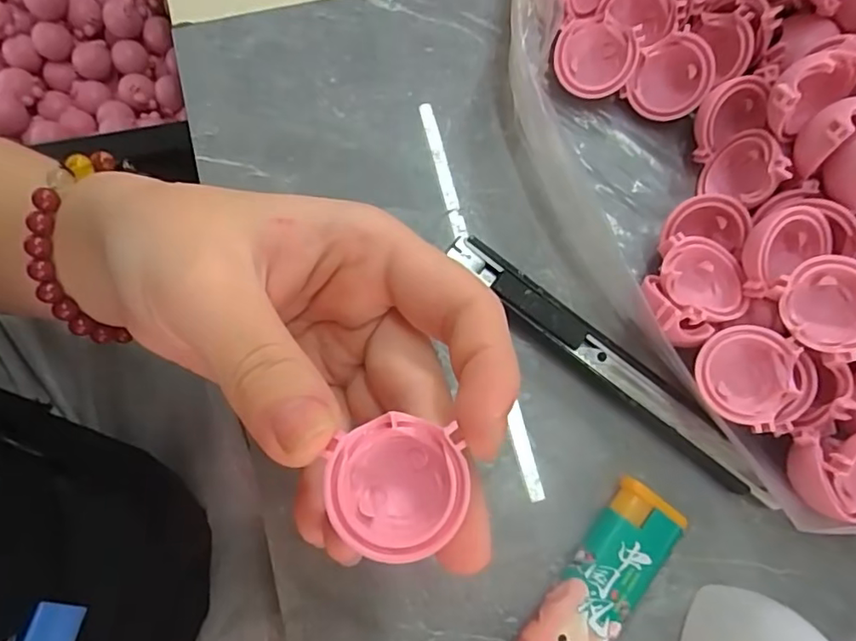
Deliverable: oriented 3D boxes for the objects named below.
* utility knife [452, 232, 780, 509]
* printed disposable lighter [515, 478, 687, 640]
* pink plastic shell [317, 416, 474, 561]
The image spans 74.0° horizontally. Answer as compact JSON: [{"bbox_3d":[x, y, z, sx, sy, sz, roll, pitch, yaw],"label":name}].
[{"bbox_3d":[0.061,0.015,0.192,0.129,0.011,0.016,39,80,7],"label":"utility knife"},{"bbox_3d":[0.049,0.087,0.175,0.023,0.011,0.077,38,79,6],"label":"printed disposable lighter"},{"bbox_3d":[-0.007,0.036,0.121,0.027,0.011,0.027,10,78,1],"label":"pink plastic shell"}]

